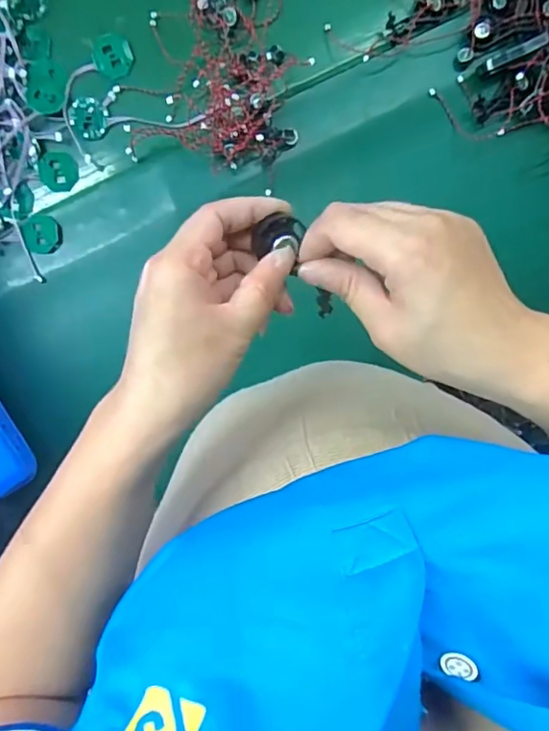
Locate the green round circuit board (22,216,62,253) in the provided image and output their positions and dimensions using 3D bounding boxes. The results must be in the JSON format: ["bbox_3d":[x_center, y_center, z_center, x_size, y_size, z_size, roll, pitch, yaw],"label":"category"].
[{"bbox_3d":[-0.215,-0.123,0.522,0.032,0.009,0.035,-20,95,1],"label":"green round circuit board"}]

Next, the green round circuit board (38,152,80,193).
[{"bbox_3d":[-0.202,-0.182,0.523,0.034,0.004,0.035,-6,102,-30],"label":"green round circuit board"}]

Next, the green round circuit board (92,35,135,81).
[{"bbox_3d":[-0.149,-0.286,0.512,0.037,0.004,0.037,0,95,-1],"label":"green round circuit board"}]

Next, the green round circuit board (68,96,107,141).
[{"bbox_3d":[-0.172,-0.228,0.514,0.032,0.007,0.036,5,95,-2],"label":"green round circuit board"}]

